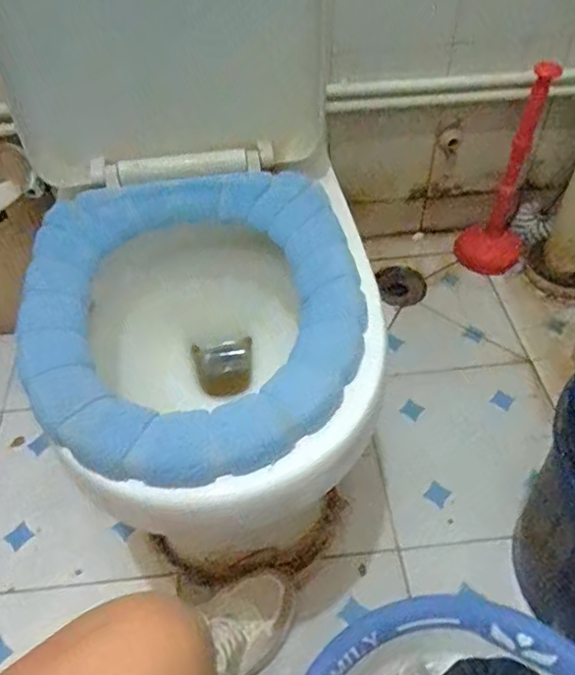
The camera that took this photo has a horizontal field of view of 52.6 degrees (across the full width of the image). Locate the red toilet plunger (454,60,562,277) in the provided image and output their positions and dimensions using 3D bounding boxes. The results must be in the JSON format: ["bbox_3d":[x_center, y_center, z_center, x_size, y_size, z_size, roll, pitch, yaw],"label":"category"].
[{"bbox_3d":[0.390,-0.281,1.023,0.117,0.383,0.113,14,52,14],"label":"red toilet plunger"}]

